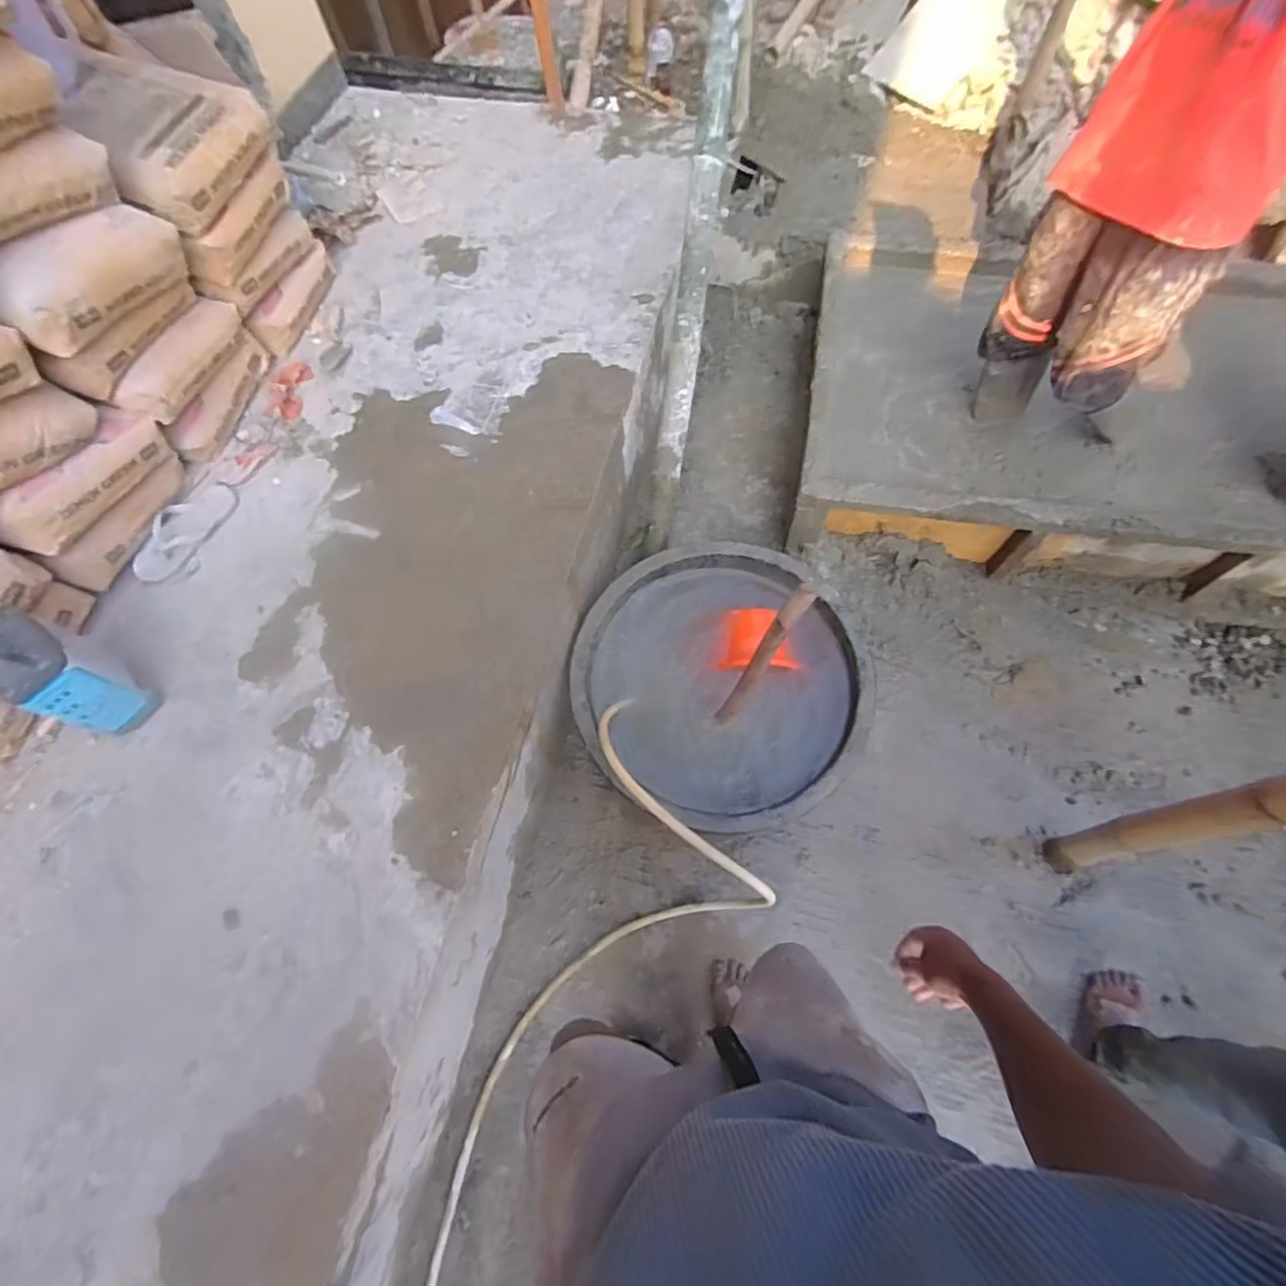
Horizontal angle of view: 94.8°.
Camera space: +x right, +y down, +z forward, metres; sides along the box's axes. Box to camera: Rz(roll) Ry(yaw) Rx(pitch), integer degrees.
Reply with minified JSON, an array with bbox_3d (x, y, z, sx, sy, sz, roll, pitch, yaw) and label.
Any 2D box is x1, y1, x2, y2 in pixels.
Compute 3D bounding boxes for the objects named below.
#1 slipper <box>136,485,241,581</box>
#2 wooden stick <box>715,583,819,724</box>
[{"bbox_3d":[-1.068,-0.266,1.374,0.134,0.038,0.276,19,69,10],"label":"slipper"},{"bbox_3d":[0.224,0.034,1.128,0.040,0.443,0.044,34,51,11],"label":"wooden stick"}]

